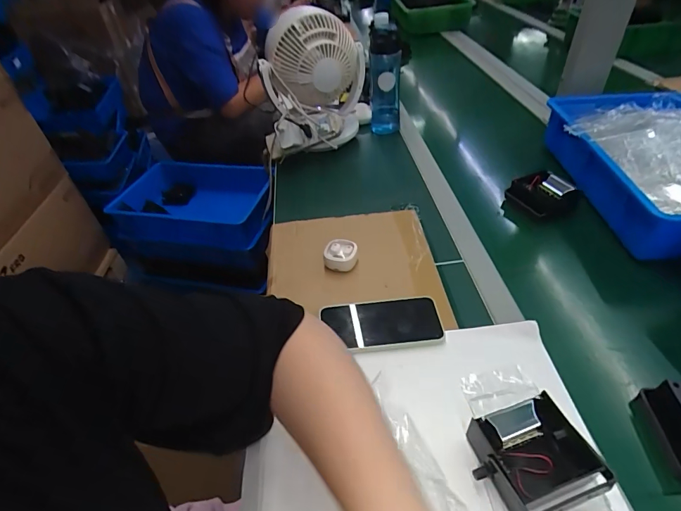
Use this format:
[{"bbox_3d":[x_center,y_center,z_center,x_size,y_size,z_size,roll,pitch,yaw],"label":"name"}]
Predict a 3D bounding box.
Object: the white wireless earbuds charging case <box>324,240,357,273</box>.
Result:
[{"bbox_3d":[0.000,0.001,0.609,0.050,0.029,0.048,-2,43,2],"label":"white wireless earbuds charging case"}]

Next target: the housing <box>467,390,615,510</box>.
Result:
[{"bbox_3d":[0.176,0.189,0.373,0.100,0.040,0.093,-13,44,-10],"label":"housing"}]

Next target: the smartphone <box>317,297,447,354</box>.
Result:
[{"bbox_3d":[0.052,0.087,0.510,0.148,0.009,0.076,-5,43,-1],"label":"smartphone"}]

